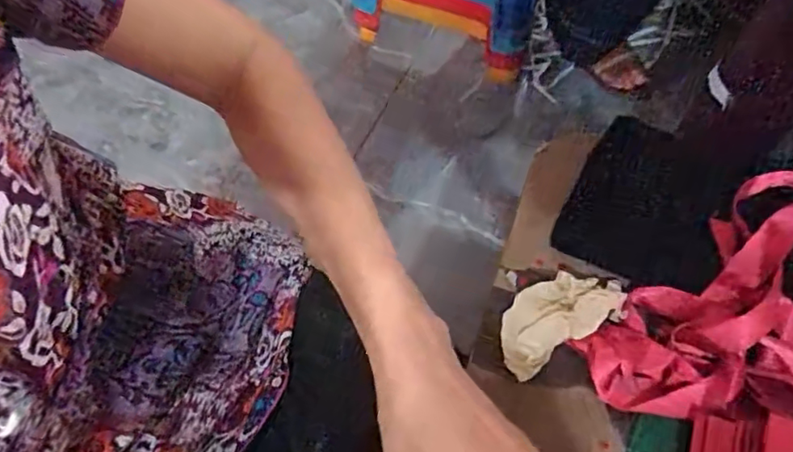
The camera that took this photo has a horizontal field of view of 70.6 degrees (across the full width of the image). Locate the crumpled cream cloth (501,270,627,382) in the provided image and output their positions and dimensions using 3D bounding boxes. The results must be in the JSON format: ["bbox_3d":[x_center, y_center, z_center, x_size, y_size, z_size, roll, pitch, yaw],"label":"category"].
[{"bbox_3d":[0.104,0.057,0.363,0.085,0.021,0.046,-29,66,-10],"label":"crumpled cream cloth"}]

